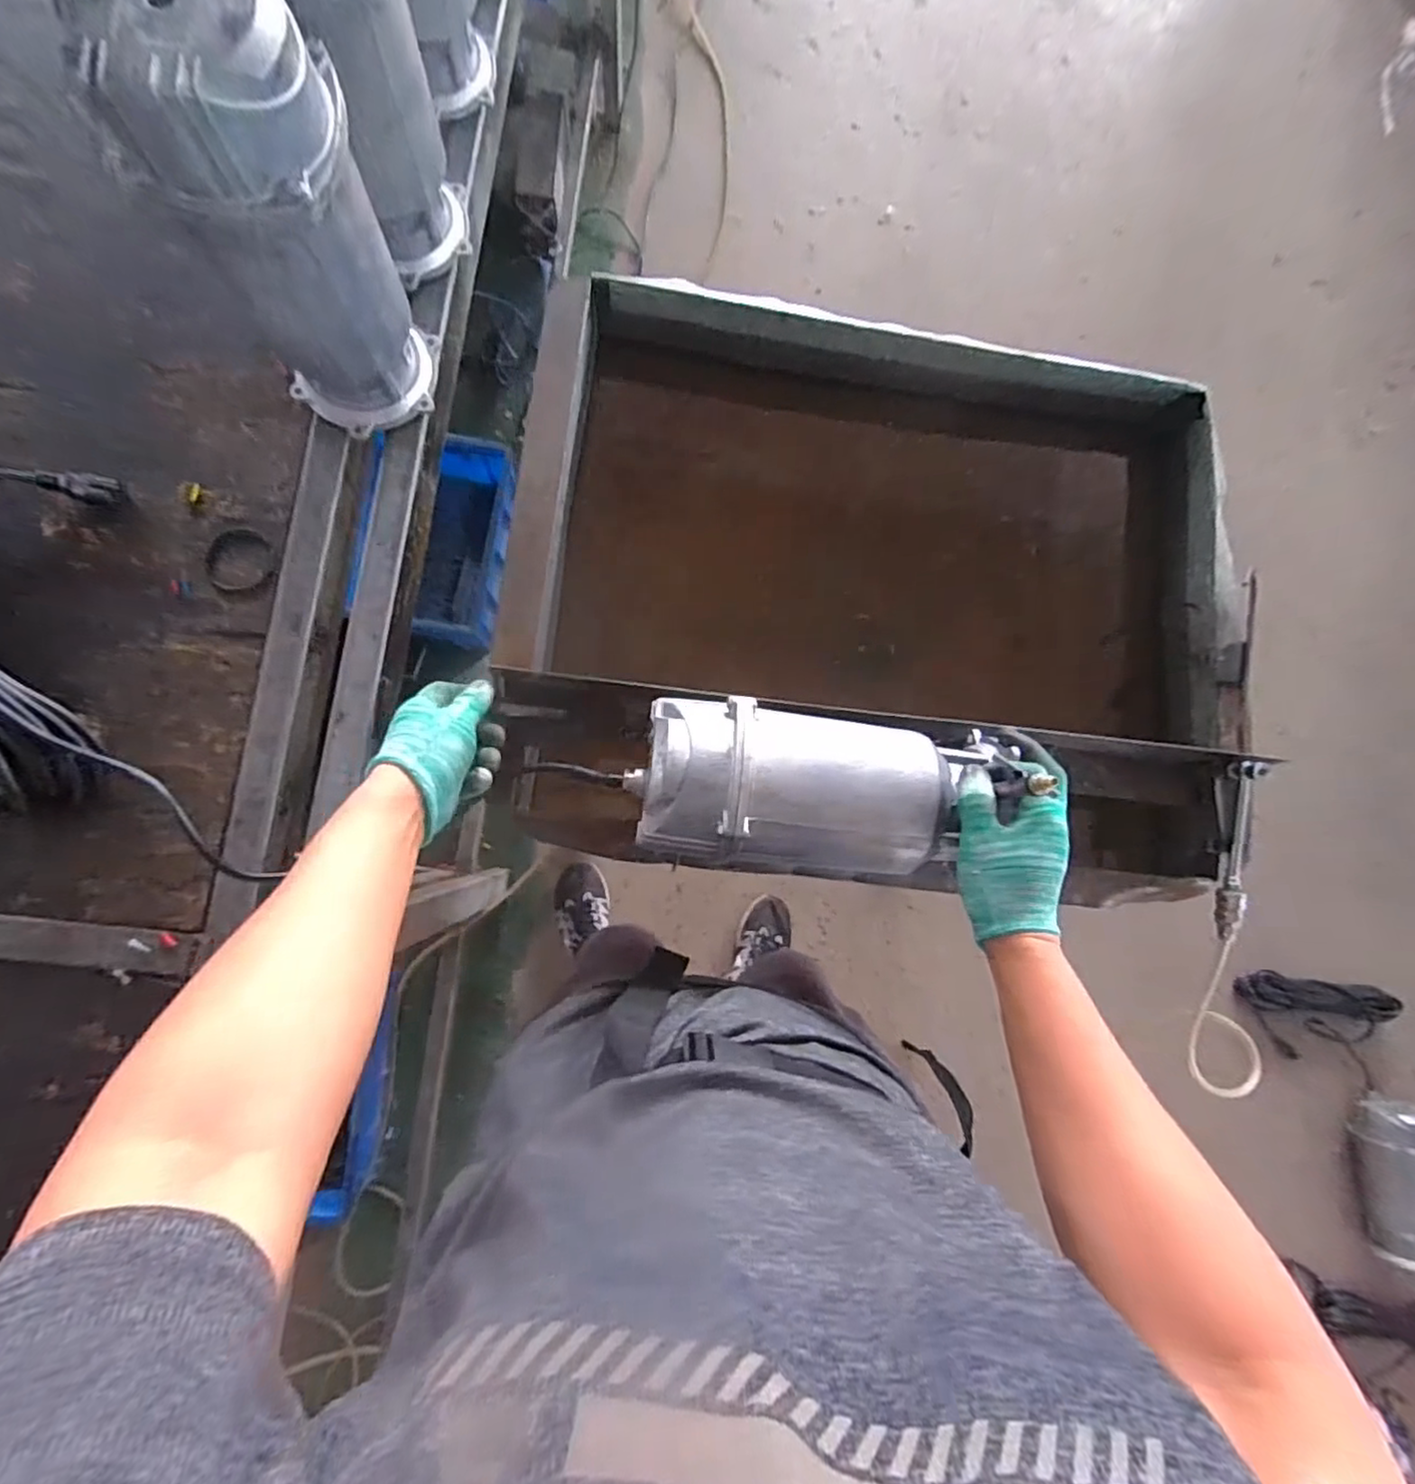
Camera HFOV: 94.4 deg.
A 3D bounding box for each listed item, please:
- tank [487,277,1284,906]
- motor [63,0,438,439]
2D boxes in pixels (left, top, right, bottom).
[{"bbox_3d":[0.192,-0.158,0.769,0.734,0.251,0.588,7,82,-6],"label":"tank"},{"bbox_3d":[-0.304,-0.367,0.499,0.135,0.308,0.107,-26,85,-9],"label":"motor"}]

